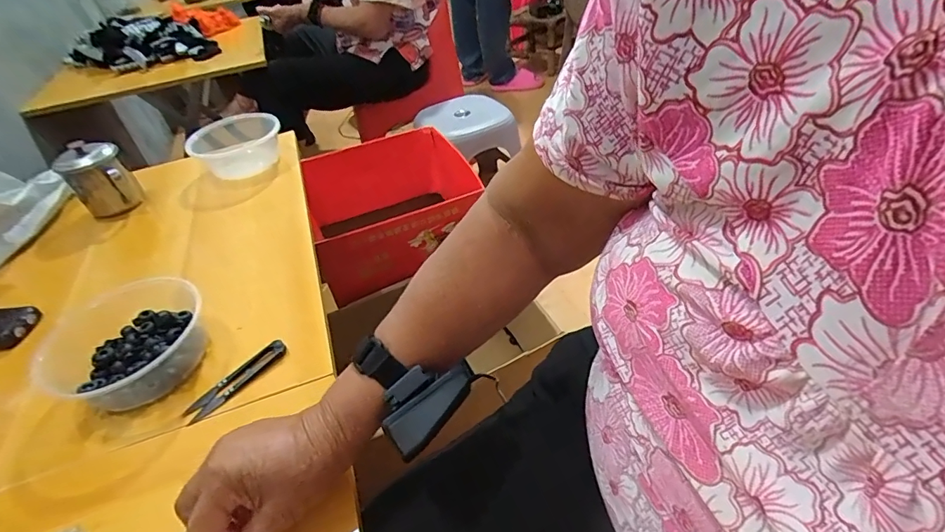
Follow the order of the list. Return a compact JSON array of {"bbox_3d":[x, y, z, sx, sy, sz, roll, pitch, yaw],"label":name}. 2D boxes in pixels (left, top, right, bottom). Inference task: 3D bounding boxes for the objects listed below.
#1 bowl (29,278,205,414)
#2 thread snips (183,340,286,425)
[{"bbox_3d":[-0.337,0.084,0.455,0.134,0.056,0.124,-22,44,-16],"label":"bowl"},{"bbox_3d":[-0.227,0.110,0.446,0.021,0.014,0.101,28,53,33],"label":"thread snips"}]

